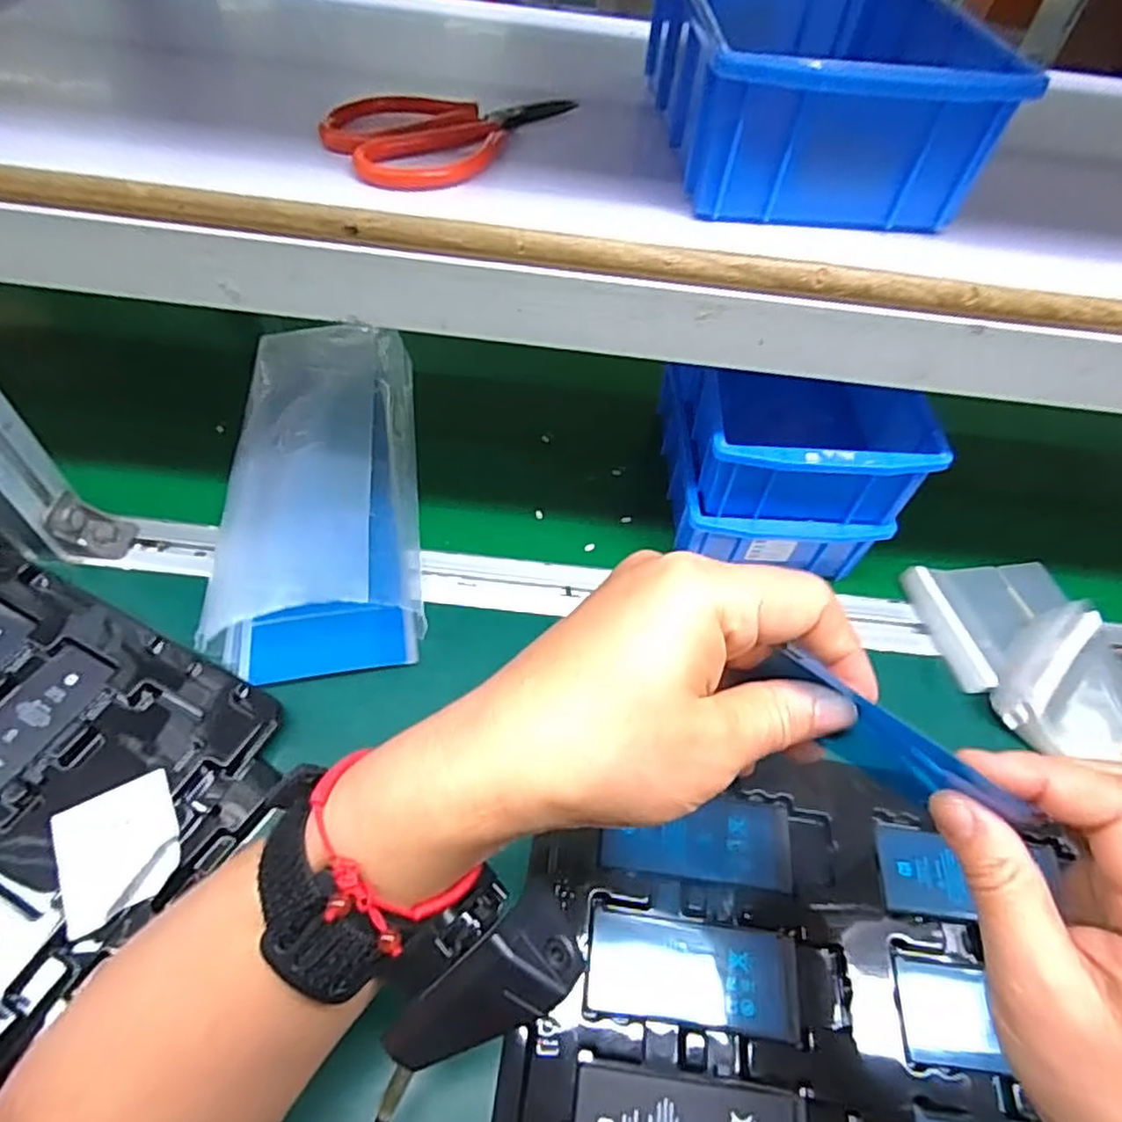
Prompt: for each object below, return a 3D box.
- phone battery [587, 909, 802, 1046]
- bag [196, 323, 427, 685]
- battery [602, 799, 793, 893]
[{"bbox_3d":[0.064,0.196,0.322,0.099,0.008,0.043,9,52,1],"label":"phone battery"},{"bbox_3d":[-0.160,-0.057,0.454,0.123,0.064,0.276,-4,60,-8],"label":"bag"},{"bbox_3d":[0.072,0.146,0.359,0.098,0.007,0.041,8,52,0],"label":"battery"}]

